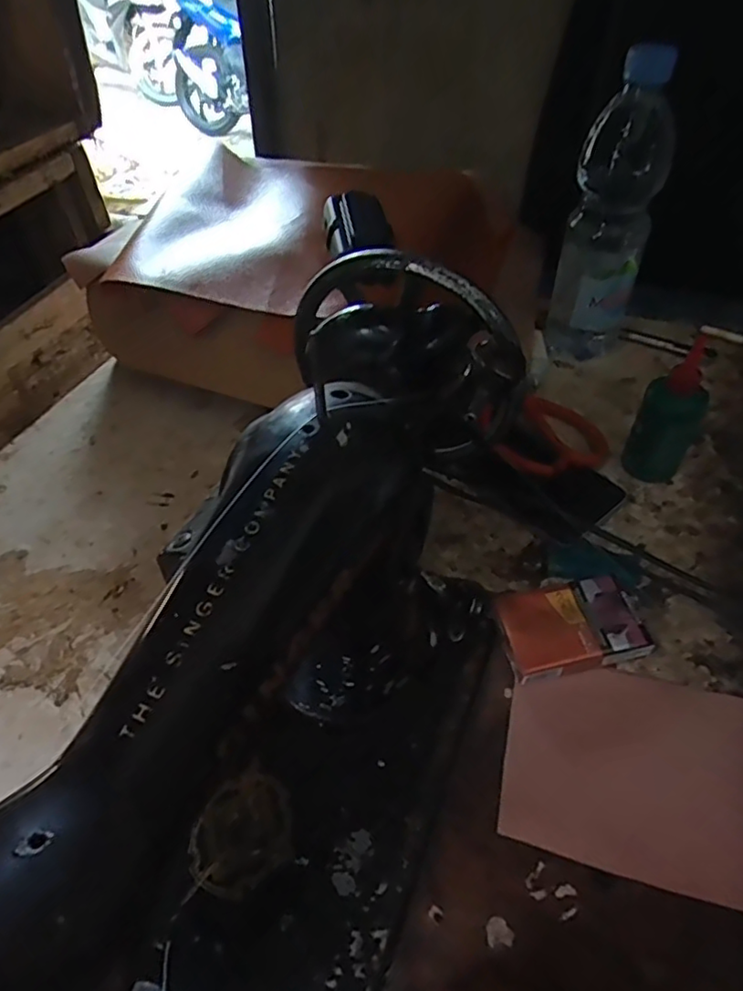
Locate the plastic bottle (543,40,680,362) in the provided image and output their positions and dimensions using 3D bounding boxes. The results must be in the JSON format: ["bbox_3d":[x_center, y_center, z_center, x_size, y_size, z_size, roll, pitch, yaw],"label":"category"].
[{"bbox_3d":[0.195,-0.223,0.500,0.067,0.239,0.055,15,49,14],"label":"plastic bottle"}]

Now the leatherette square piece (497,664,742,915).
[{"bbox_3d":[0.151,0.152,0.337,0.146,0.010,0.111,12,49,11],"label":"leatherette square piece"}]

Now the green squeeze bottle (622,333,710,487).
[{"bbox_3d":[0.217,-0.057,0.446,0.032,0.108,0.031,-15,49,-12],"label":"green squeeze bottle"}]

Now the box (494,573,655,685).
[{"bbox_3d":[0.124,0.085,0.383,0.082,0.027,0.052,-10,48,-8],"label":"box"}]

